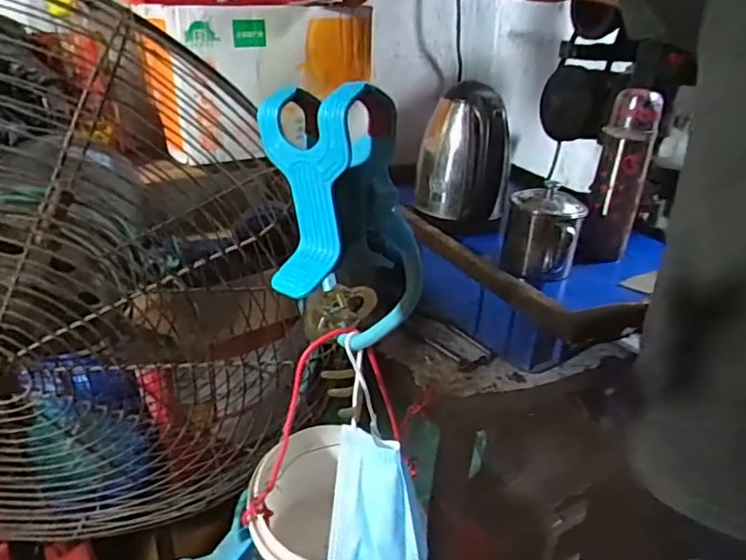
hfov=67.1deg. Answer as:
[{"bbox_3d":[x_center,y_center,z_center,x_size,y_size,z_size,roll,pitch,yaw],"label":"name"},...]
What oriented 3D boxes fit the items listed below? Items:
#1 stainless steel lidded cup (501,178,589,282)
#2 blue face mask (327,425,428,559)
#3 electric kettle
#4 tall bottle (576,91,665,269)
[{"bbox_3d":[0.230,-0.068,0.767,0.095,0.122,0.110,12,28,17],"label":"stainless steel lidded cup"},{"bbox_3d":[0.000,0.171,0.339,0.061,0.161,0.017,12,13,27],"label":"blue face mask"},{"bbox_3d":[0.135,-0.174,0.863,0.143,0.218,0.137,10,27,13],"label":"electric kettle"},{"bbox_3d":[0.346,-0.135,0.795,0.068,0.247,0.055,15,29,21],"label":"tall bottle"}]

